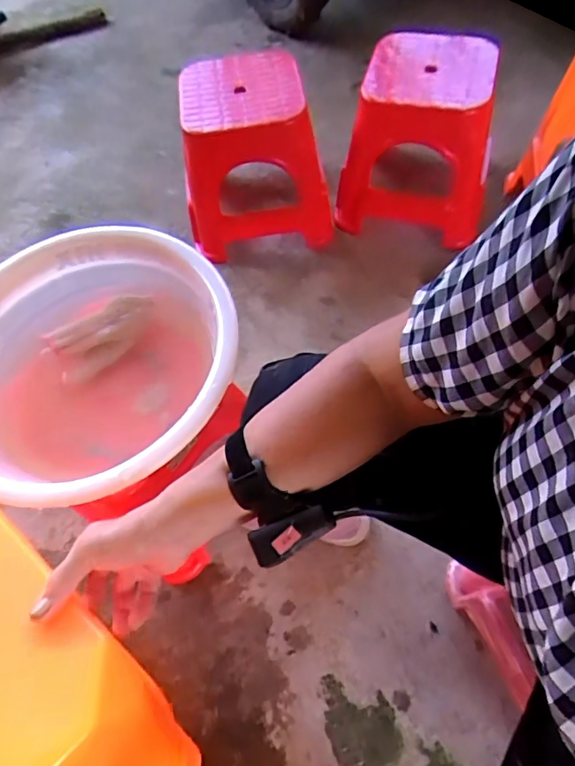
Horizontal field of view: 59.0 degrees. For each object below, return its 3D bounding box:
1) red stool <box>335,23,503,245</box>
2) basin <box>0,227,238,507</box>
[{"bbox_3d":[0.322,-0.600,1.224,0.330,0.328,0.359,10,64,9],"label":"red stool"},{"bbox_3d":[-0.261,-0.013,0.680,0.353,0.152,0.379,-2,63,3],"label":"basin"}]

